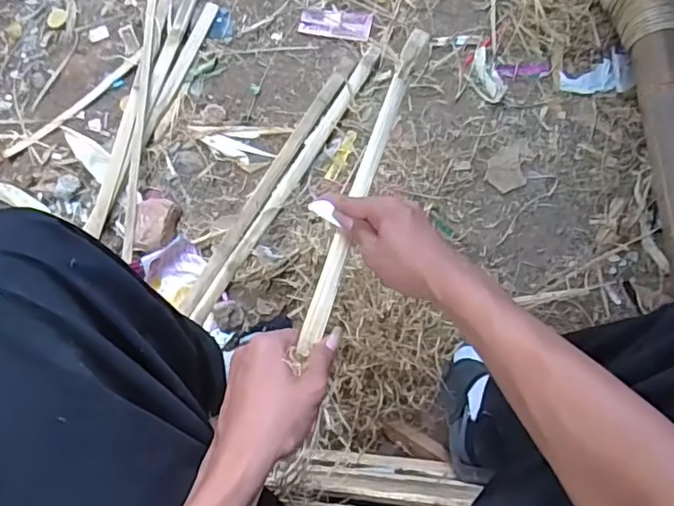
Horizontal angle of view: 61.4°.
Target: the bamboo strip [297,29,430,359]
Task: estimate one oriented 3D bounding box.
[{"bbox_3d":[0.036,-0.093,0.569,0.023,0.016,0.428,17,59,4],"label":"bamboo strip"}]

